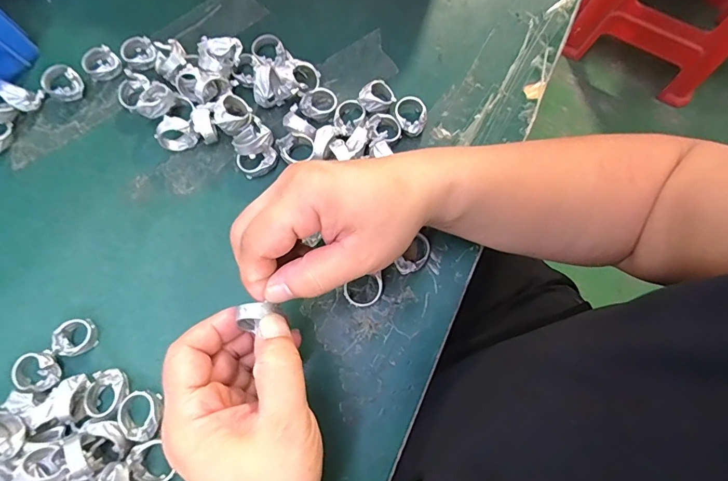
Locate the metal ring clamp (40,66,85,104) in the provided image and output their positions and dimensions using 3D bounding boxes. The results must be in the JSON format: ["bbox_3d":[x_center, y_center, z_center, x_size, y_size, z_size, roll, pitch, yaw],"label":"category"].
[{"bbox_3d":[-0.237,-0.123,0.328,0.028,0.015,0.026,0,76,1],"label":"metal ring clamp"}]

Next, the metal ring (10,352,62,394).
[{"bbox_3d":[-0.218,0.088,0.277,0.029,0.016,0.025,-2,76,0],"label":"metal ring"}]

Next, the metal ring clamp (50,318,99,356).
[{"bbox_3d":[-0.197,0.066,0.283,0.024,0.013,0.024,0,76,1],"label":"metal ring clamp"}]

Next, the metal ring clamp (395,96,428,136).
[{"bbox_3d":[0.035,-0.094,0.315,0.025,0.013,0.027,14,77,4],"label":"metal ring clamp"}]

